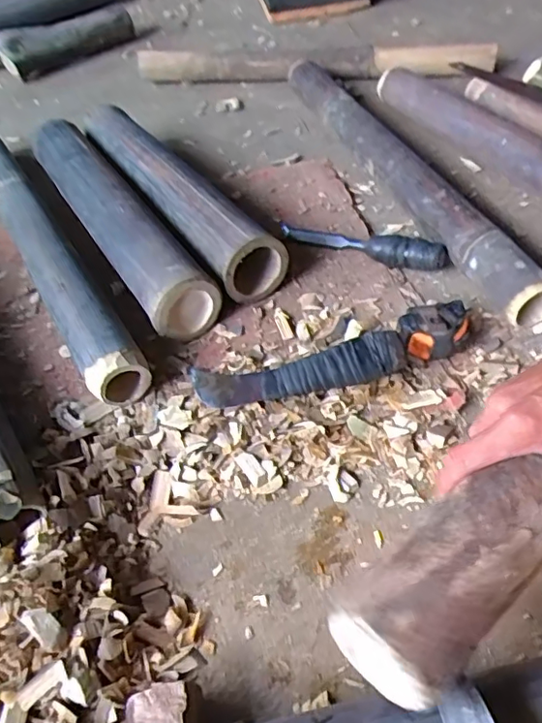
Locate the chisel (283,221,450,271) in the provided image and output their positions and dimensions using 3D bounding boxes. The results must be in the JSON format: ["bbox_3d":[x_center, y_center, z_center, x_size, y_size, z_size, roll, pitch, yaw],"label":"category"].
[{"bbox_3d":[0.108,-0.150,0.700,0.211,0.035,0.032,17,53,20],"label":"chisel"}]

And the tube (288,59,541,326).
[{"bbox_3d":[0.159,-0.274,0.788,0.052,0.066,0.650,-18,50,-10],"label":"tube"}]

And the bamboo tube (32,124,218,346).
[{"bbox_3d":[-0.205,-0.194,0.730,0.079,0.076,0.465,-27,52,-17],"label":"bamboo tube"}]

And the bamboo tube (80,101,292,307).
[{"bbox_3d":[-0.136,-0.242,0.775,0.087,0.085,0.472,-27,52,-17],"label":"bamboo tube"}]

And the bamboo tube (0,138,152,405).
[{"bbox_3d":[-0.309,-0.176,0.744,0.066,0.061,0.647,-27,52,-17],"label":"bamboo tube"}]

